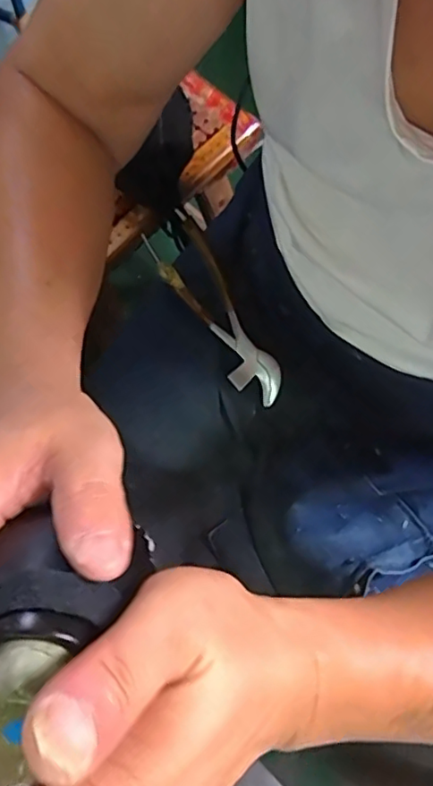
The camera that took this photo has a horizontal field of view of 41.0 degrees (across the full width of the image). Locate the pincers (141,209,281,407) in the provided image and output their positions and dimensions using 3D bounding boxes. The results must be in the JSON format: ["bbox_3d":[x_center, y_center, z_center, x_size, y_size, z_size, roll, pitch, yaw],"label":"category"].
[{"bbox_3d":[0.000,-0.077,0.554,0.049,0.020,0.197,-31,91,-10],"label":"pincers"}]

